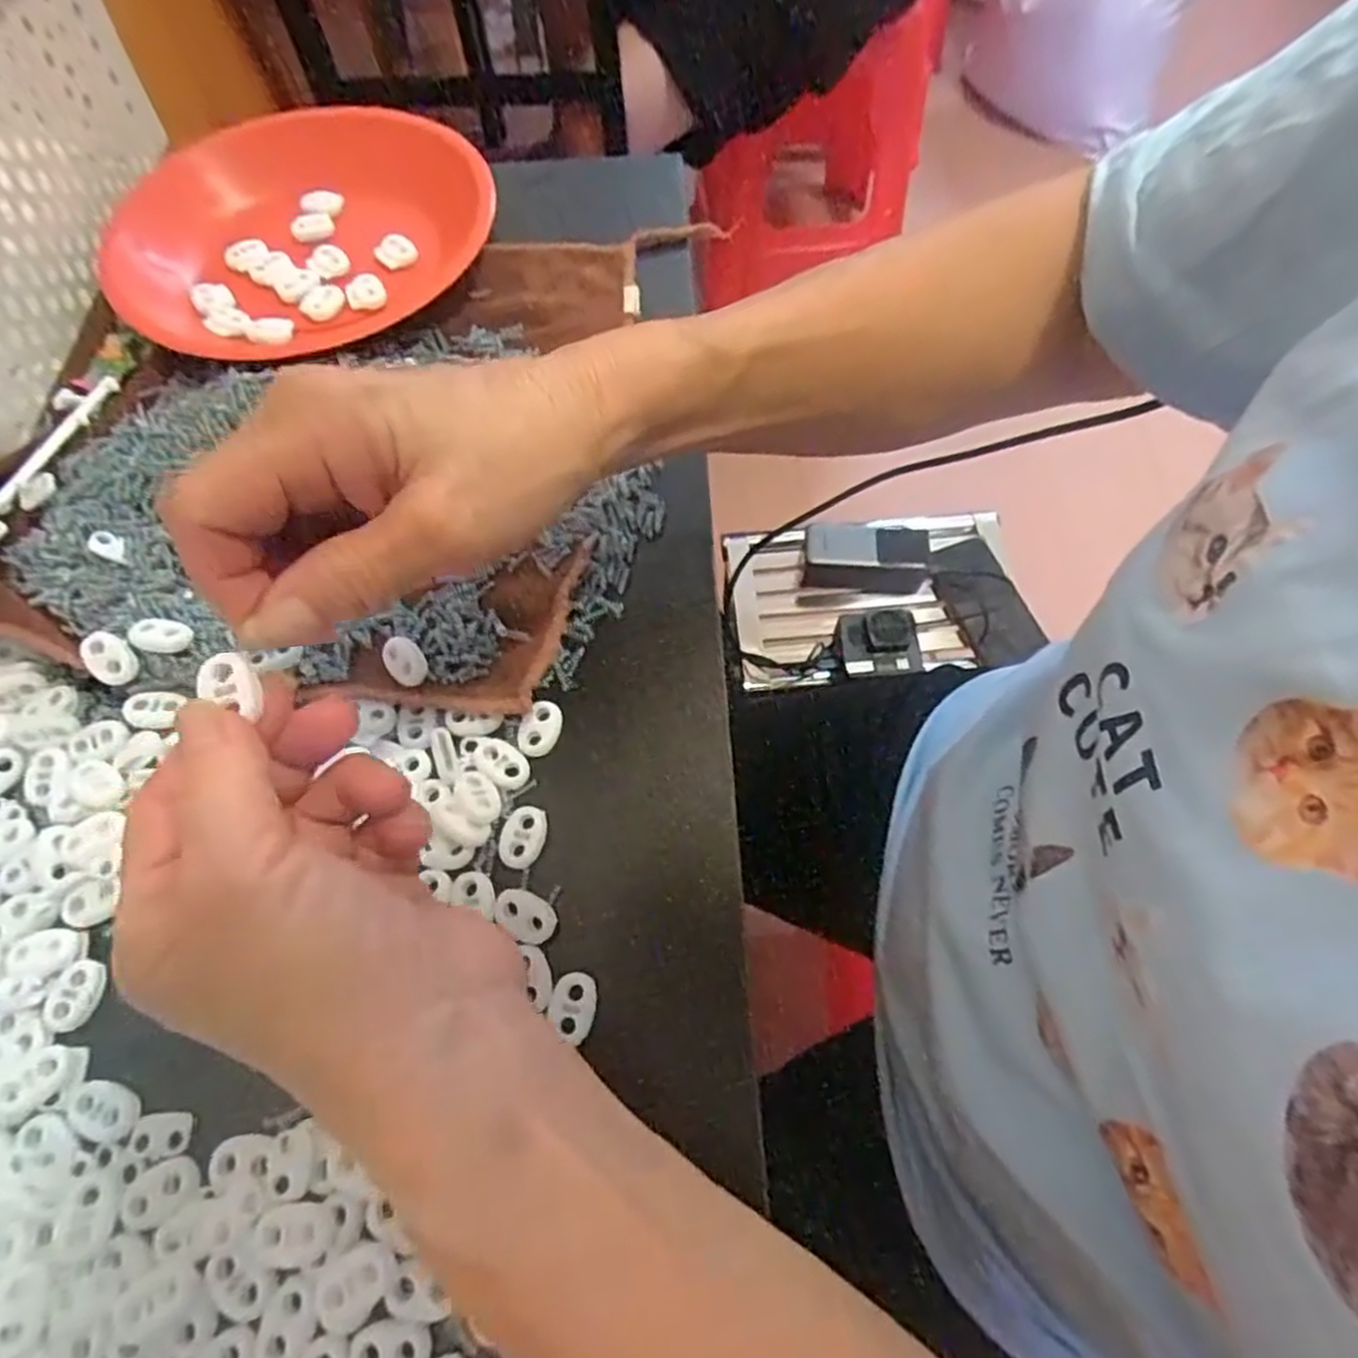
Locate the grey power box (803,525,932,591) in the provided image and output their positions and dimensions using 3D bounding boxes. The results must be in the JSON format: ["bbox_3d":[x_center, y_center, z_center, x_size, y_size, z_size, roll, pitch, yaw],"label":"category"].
[{"bbox_3d":[0.197,-0.126,0.796,0.133,0.063,0.050,0,64,2],"label":"grey power box"}]

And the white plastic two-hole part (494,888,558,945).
[{"bbox_3d":[-0.053,0.082,0.260,0.022,0.004,0.015,28,68,14],"label":"white plastic two-hole part"}]

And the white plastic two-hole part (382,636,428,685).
[{"bbox_3d":[-0.108,-0.007,0.297,0.014,0.004,0.020,-35,92,-10],"label":"white plastic two-hole part"}]

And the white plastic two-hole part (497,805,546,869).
[{"bbox_3d":[-0.057,0.057,0.273,0.016,0.004,0.023,13,65,8],"label":"white plastic two-hole part"}]

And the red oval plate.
[{"bbox_3d":[-0.209,-0.244,0.400,0.179,0.043,0.198,31,69,15],"label":"red oval plate"}]

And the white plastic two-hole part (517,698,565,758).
[{"bbox_3d":[-0.053,0.018,0.289,0.014,0.004,0.022,24,68,13],"label":"white plastic two-hole part"}]

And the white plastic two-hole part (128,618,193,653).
[{"bbox_3d":[-0.205,-0.017,0.298,0.025,0.004,0.014,-4,83,-3],"label":"white plastic two-hole part"}]

